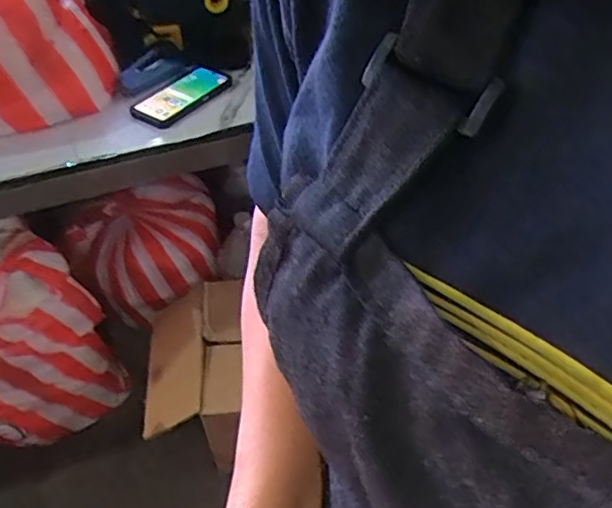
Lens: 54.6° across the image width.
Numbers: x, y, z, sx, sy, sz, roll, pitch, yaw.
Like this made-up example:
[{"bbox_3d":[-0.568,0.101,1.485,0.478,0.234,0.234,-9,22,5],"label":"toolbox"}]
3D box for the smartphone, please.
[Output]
[{"bbox_3d":[-0.195,-0.254,0.938,0.069,0.017,0.164,35,56,14],"label":"smartphone"}]

